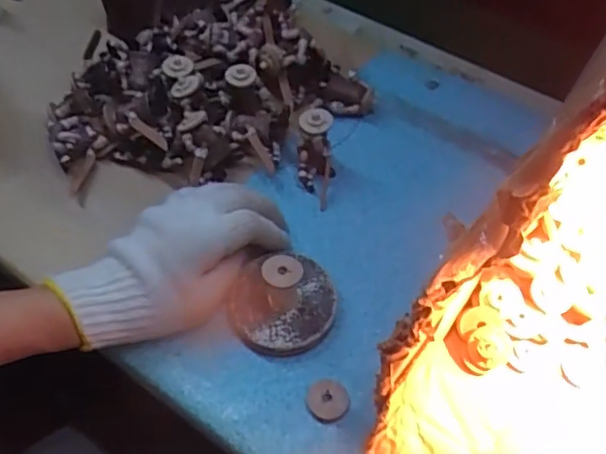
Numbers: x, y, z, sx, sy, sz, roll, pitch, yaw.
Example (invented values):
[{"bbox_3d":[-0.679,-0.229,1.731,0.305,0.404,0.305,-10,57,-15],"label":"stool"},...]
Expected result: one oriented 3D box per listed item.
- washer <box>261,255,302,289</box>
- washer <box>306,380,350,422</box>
[{"bbox_3d":[-0.014,0.030,0.409,0.028,0.005,0.026,1,59,-1],"label":"washer"},{"bbox_3d":[0.017,0.118,0.403,0.028,0.007,0.028,3,55,2],"label":"washer"}]

